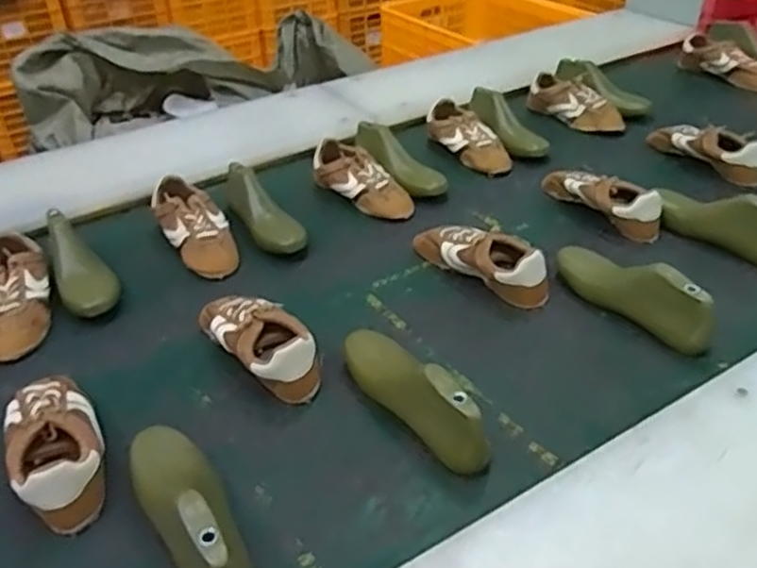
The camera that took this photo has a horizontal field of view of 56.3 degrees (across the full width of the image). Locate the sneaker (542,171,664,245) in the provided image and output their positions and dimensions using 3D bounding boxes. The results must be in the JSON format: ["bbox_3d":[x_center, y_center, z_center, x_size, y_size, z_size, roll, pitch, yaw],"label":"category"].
[{"bbox_3d":[0.354,-0.145,1.160,0.073,0.065,0.235,-27,42,-29],"label":"sneaker"}]

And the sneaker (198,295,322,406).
[{"bbox_3d":[-0.156,0.063,0.889,0.085,0.067,0.216,-28,43,-30],"label":"sneaker"}]

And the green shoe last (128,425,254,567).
[{"bbox_3d":[-0.185,0.207,0.680,0.068,0.084,0.237,-25,41,-27],"label":"green shoe last"}]

